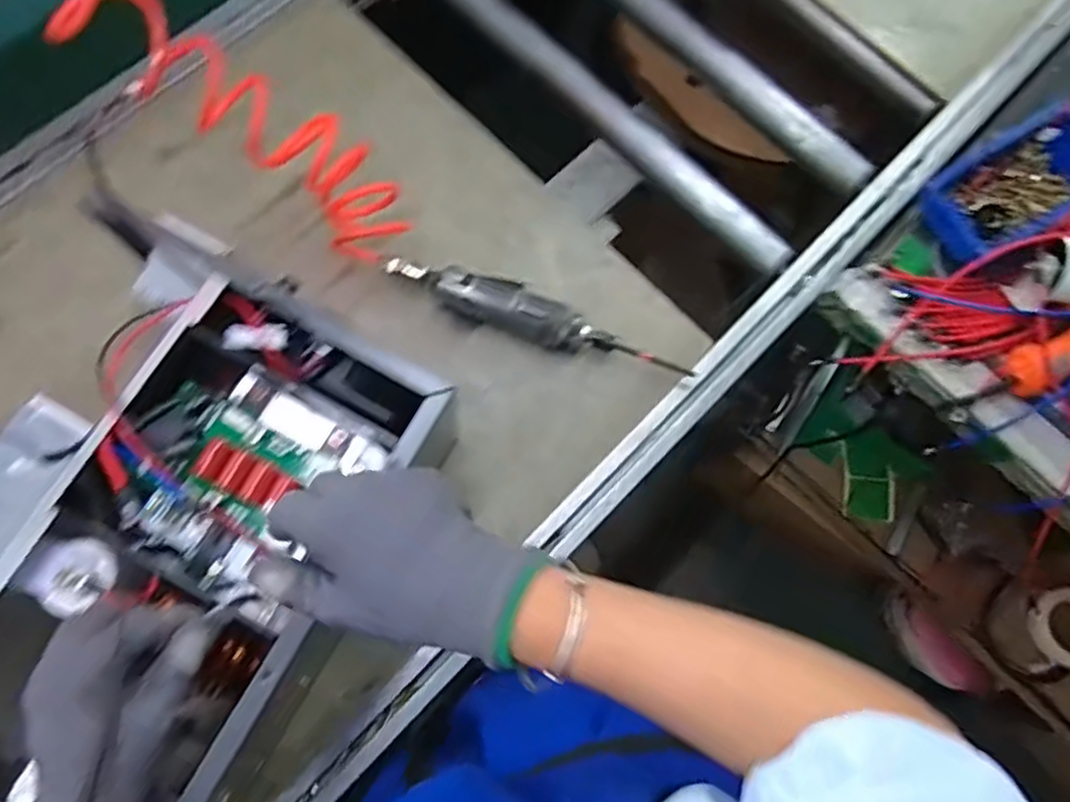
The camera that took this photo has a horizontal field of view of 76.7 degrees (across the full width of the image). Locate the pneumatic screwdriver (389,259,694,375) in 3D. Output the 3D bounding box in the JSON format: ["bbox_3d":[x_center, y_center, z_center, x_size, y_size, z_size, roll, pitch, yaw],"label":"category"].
[{"bbox_3d":[0.004,-0.083,0.661,0.313,0.043,0.058,19,76,3],"label":"pneumatic screwdriver"}]

